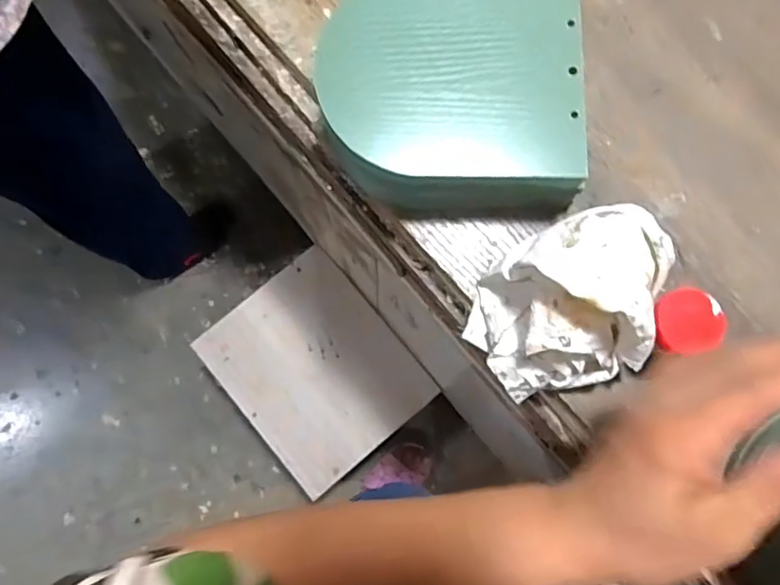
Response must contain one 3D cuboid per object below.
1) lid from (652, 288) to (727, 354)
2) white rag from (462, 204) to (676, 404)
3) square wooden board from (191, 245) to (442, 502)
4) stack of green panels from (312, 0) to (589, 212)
[{"bbox_3d":[0.184,0.017,0.358,0.039,0.010,0.039,0,81,-1],"label":"lid"},{"bbox_3d":[0.121,0.007,0.368,0.128,0.094,0.100,-24,81,-5],"label":"white rag"},{"bbox_3d":[-0.132,0.136,1.052,0.291,0.014,0.351,-39,86,-12],"label":"square wooden board"},{"bbox_3d":[0.042,-0.132,0.402,0.176,0.072,0.155,1,80,0],"label":"stack of green panels"}]

